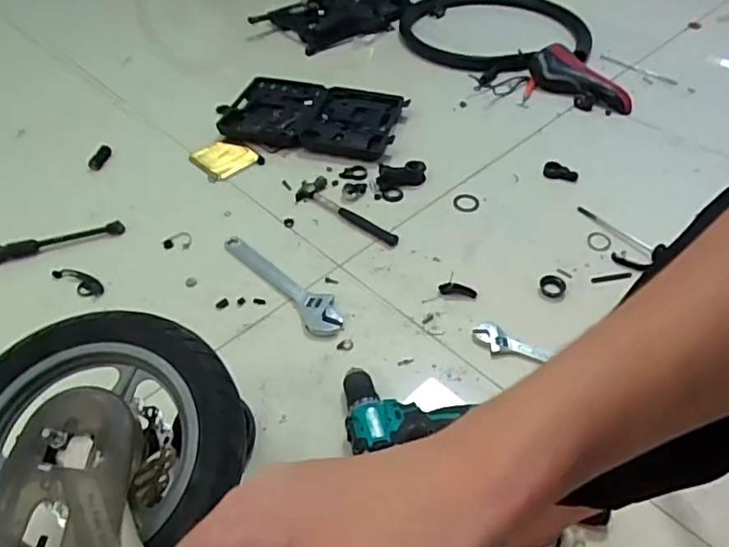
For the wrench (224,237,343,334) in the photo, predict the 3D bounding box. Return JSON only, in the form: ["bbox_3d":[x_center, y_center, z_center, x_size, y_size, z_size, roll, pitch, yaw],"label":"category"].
[{"bbox_3d":[-0.135,0.007,0.948,0.068,0.016,0.282,-32,55,-26],"label":"wrench"}]

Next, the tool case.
[{"bbox_3d":[-0.116,-0.352,1.257,0.386,0.037,0.239,9,48,8],"label":"tool case"}]

